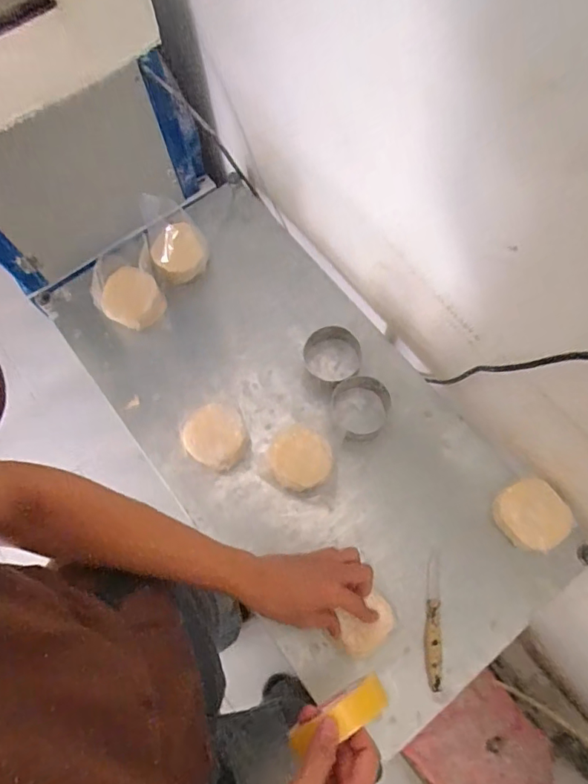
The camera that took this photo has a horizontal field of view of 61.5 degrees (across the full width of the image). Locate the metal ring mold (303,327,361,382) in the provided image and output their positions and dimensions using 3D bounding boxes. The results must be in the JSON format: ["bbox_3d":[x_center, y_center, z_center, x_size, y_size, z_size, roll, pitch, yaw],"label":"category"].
[{"bbox_3d":[0.063,-0.052,0.732,0.086,0.051,0.089,-1,71,2],"label":"metal ring mold"}]

